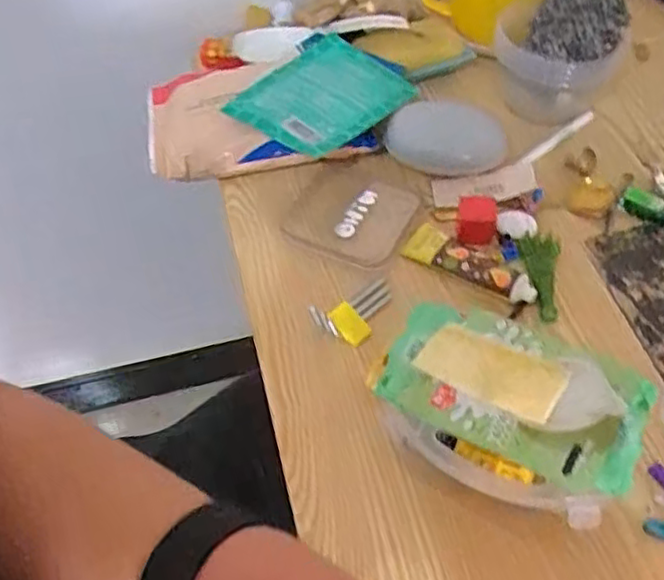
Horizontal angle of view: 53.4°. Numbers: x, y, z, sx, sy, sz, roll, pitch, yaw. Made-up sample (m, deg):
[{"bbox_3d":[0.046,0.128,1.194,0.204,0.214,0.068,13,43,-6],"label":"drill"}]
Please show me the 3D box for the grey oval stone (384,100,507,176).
[{"bbox_3d":[0.115,-0.153,0.657,0.112,0.028,0.088,15,53,15],"label":"grey oval stone"}]

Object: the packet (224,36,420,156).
[{"bbox_3d":[-0.004,-0.206,0.684,0.140,0.039,0.187,28,57,23],"label":"packet"}]

